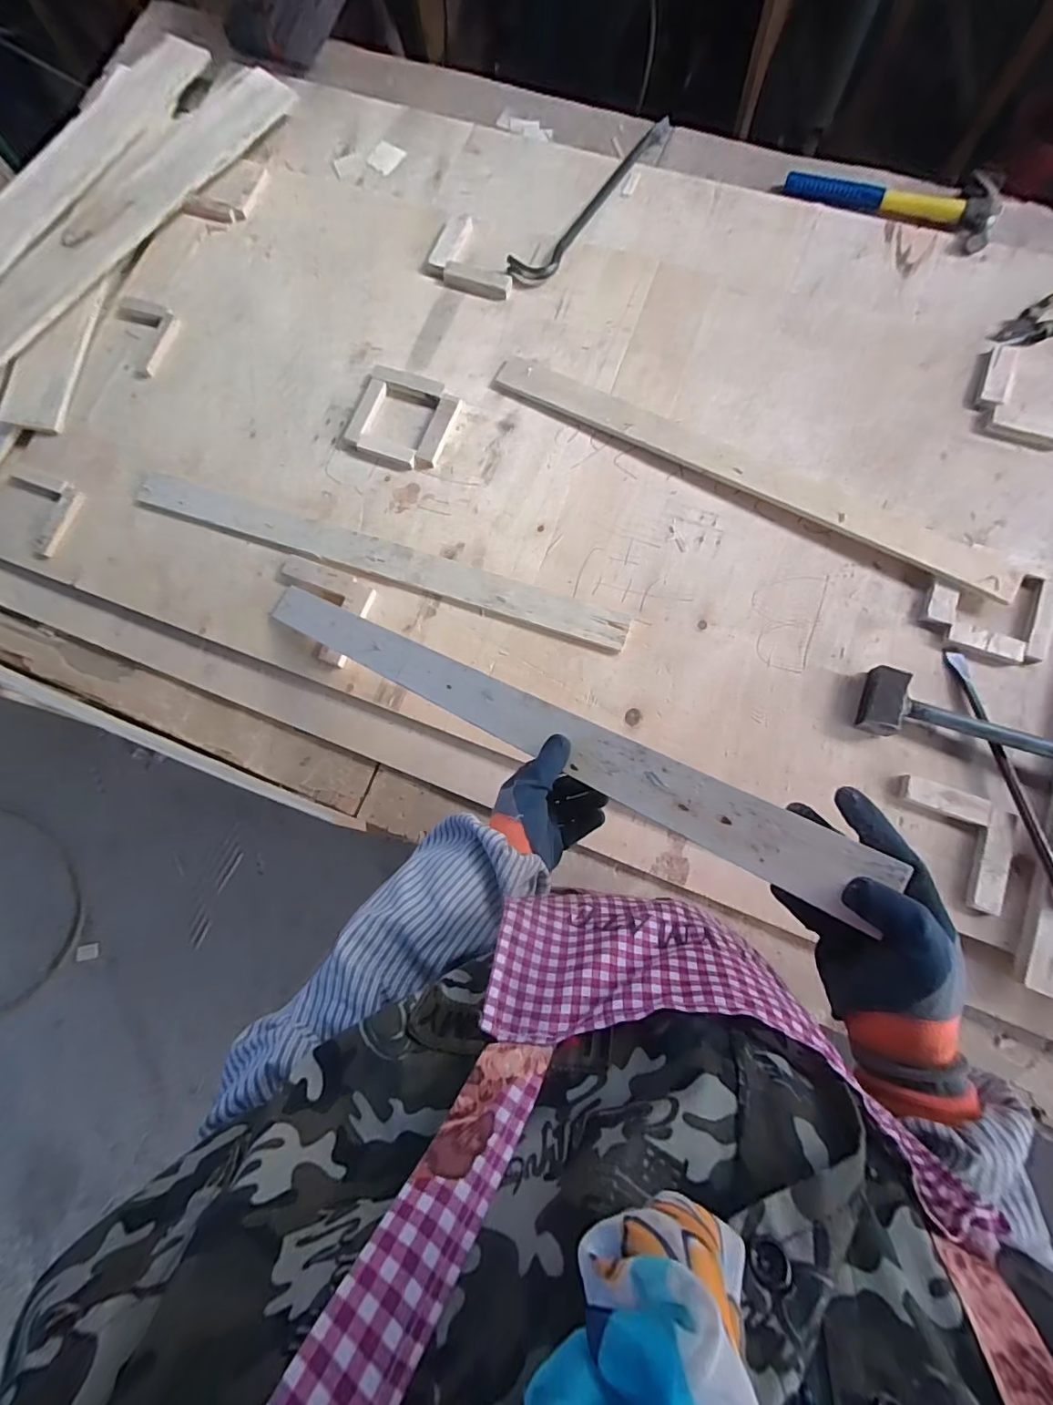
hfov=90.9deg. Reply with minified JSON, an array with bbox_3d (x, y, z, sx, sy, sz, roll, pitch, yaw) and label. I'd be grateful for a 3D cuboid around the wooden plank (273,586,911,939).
[{"bbox_3d":[-0.044,0.003,0.519,0.714,0.017,0.058,26,80,30],"label":"wooden plank"}]

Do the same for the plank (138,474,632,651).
[{"bbox_3d":[-0.209,-0.204,0.726,0.741,0.012,0.053,17,81,9],"label":"plank"}]

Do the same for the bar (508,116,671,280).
[{"bbox_3d":[0.125,-0.835,0.849,0.065,0.024,0.439,37,85,11],"label":"bar"}]

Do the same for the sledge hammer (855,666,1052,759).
[{"bbox_3d":[0.567,0.039,0.612,0.312,0.051,0.081,18,80,19],"label":"sledge hammer"}]

